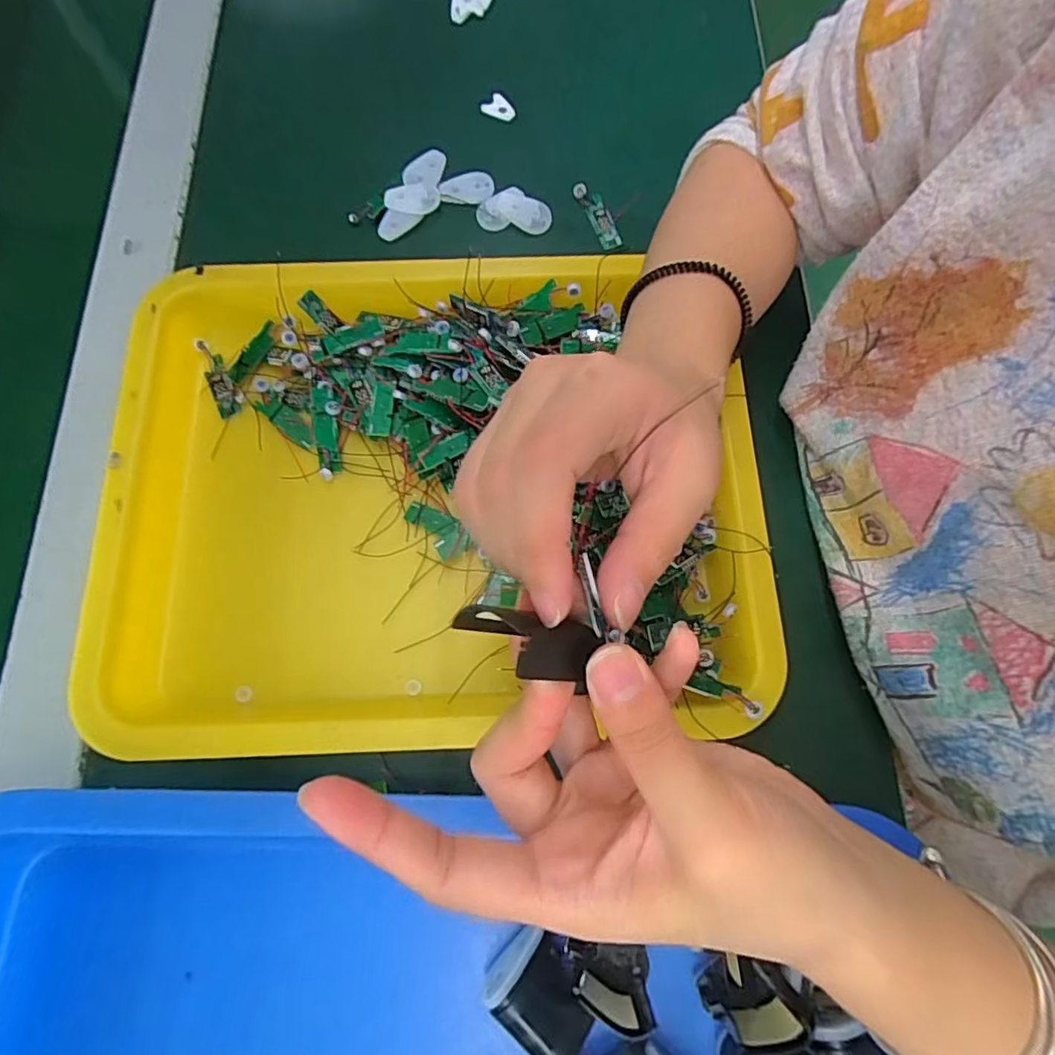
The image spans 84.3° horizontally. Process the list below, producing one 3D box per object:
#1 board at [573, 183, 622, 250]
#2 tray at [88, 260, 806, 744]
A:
[{"bbox_3d":[0.047,-0.203,0.379,0.014,0.012,0.048,-25,75,-8],"label":"board"},{"bbox_3d":[-0.066,-0.022,0.310,0.305,0.034,0.262,-2,73,-1],"label":"tray"}]

